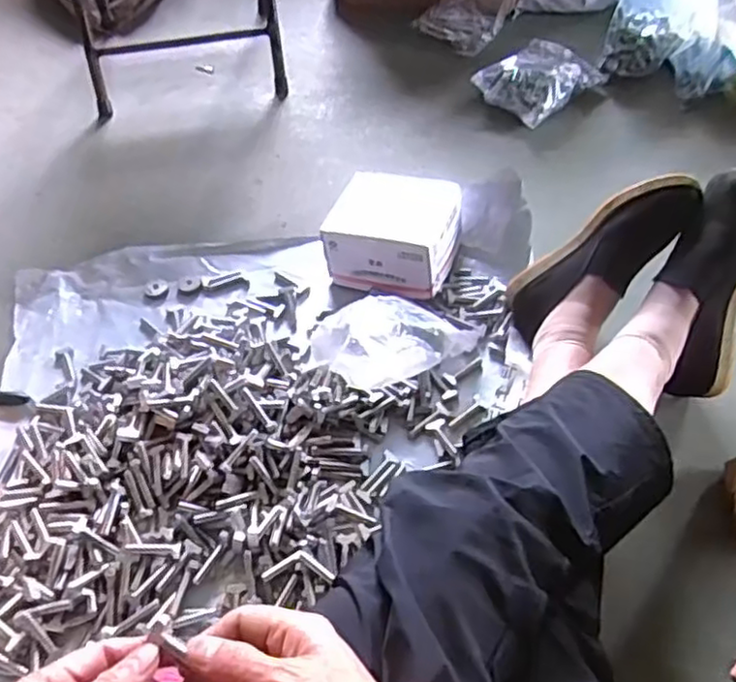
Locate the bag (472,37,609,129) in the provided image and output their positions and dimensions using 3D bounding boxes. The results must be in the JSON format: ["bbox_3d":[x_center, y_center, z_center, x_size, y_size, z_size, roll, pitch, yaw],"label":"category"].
[{"bbox_3d":[0.284,-0.435,1.131,0.185,0.060,0.137,-38,59,-25],"label":"bag"}]

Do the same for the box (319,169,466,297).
[{"bbox_3d":[0.034,-0.136,0.890,0.156,0.096,0.146,16,53,14],"label":"box"}]

